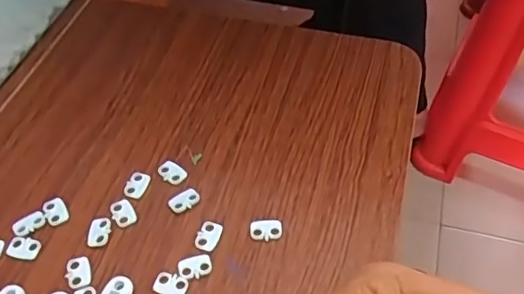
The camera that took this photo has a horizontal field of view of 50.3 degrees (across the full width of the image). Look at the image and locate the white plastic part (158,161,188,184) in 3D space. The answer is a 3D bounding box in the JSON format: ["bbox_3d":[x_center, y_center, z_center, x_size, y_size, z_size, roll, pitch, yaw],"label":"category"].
[{"bbox_3d":[-0.058,0.016,0.361,0.021,0.004,0.012,35,59,27],"label":"white plastic part"}]

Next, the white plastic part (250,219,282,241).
[{"bbox_3d":[0.002,0.049,0.332,0.018,0.004,0.012,-3,50,-1],"label":"white plastic part"}]

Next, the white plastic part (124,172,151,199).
[{"bbox_3d":[-0.080,0.023,0.355,0.013,0.004,0.019,15,52,13],"label":"white plastic part"}]

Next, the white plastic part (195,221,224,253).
[{"bbox_3d":[-0.031,0.052,0.329,0.013,0.004,0.019,13,52,12],"label":"white plastic part"}]

